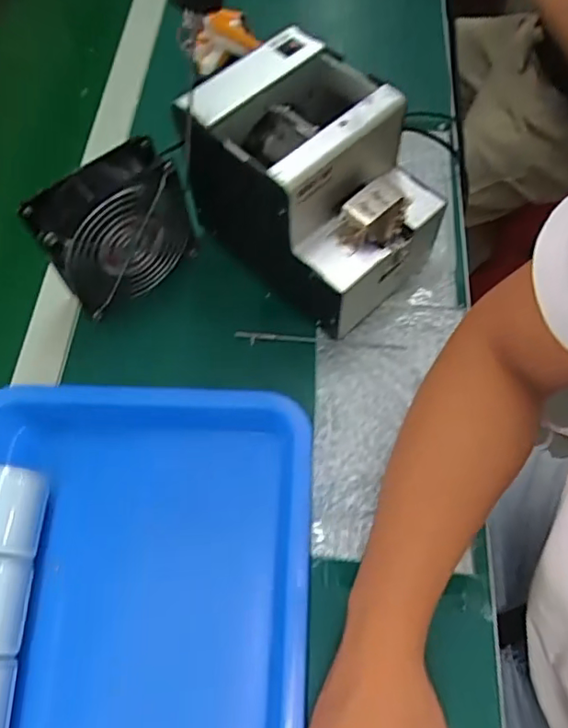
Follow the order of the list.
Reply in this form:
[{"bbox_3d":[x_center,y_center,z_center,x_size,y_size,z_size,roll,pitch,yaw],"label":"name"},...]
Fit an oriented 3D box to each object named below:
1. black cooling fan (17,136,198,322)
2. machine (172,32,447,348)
[{"bbox_3d":[-0.138,-0.107,0.483,0.116,0.126,0.050,-36,66,-14],"label":"black cooling fan"},{"bbox_3d":[0.023,-0.149,0.470,0.136,0.144,0.188,-42,67,-16],"label":"machine"}]

